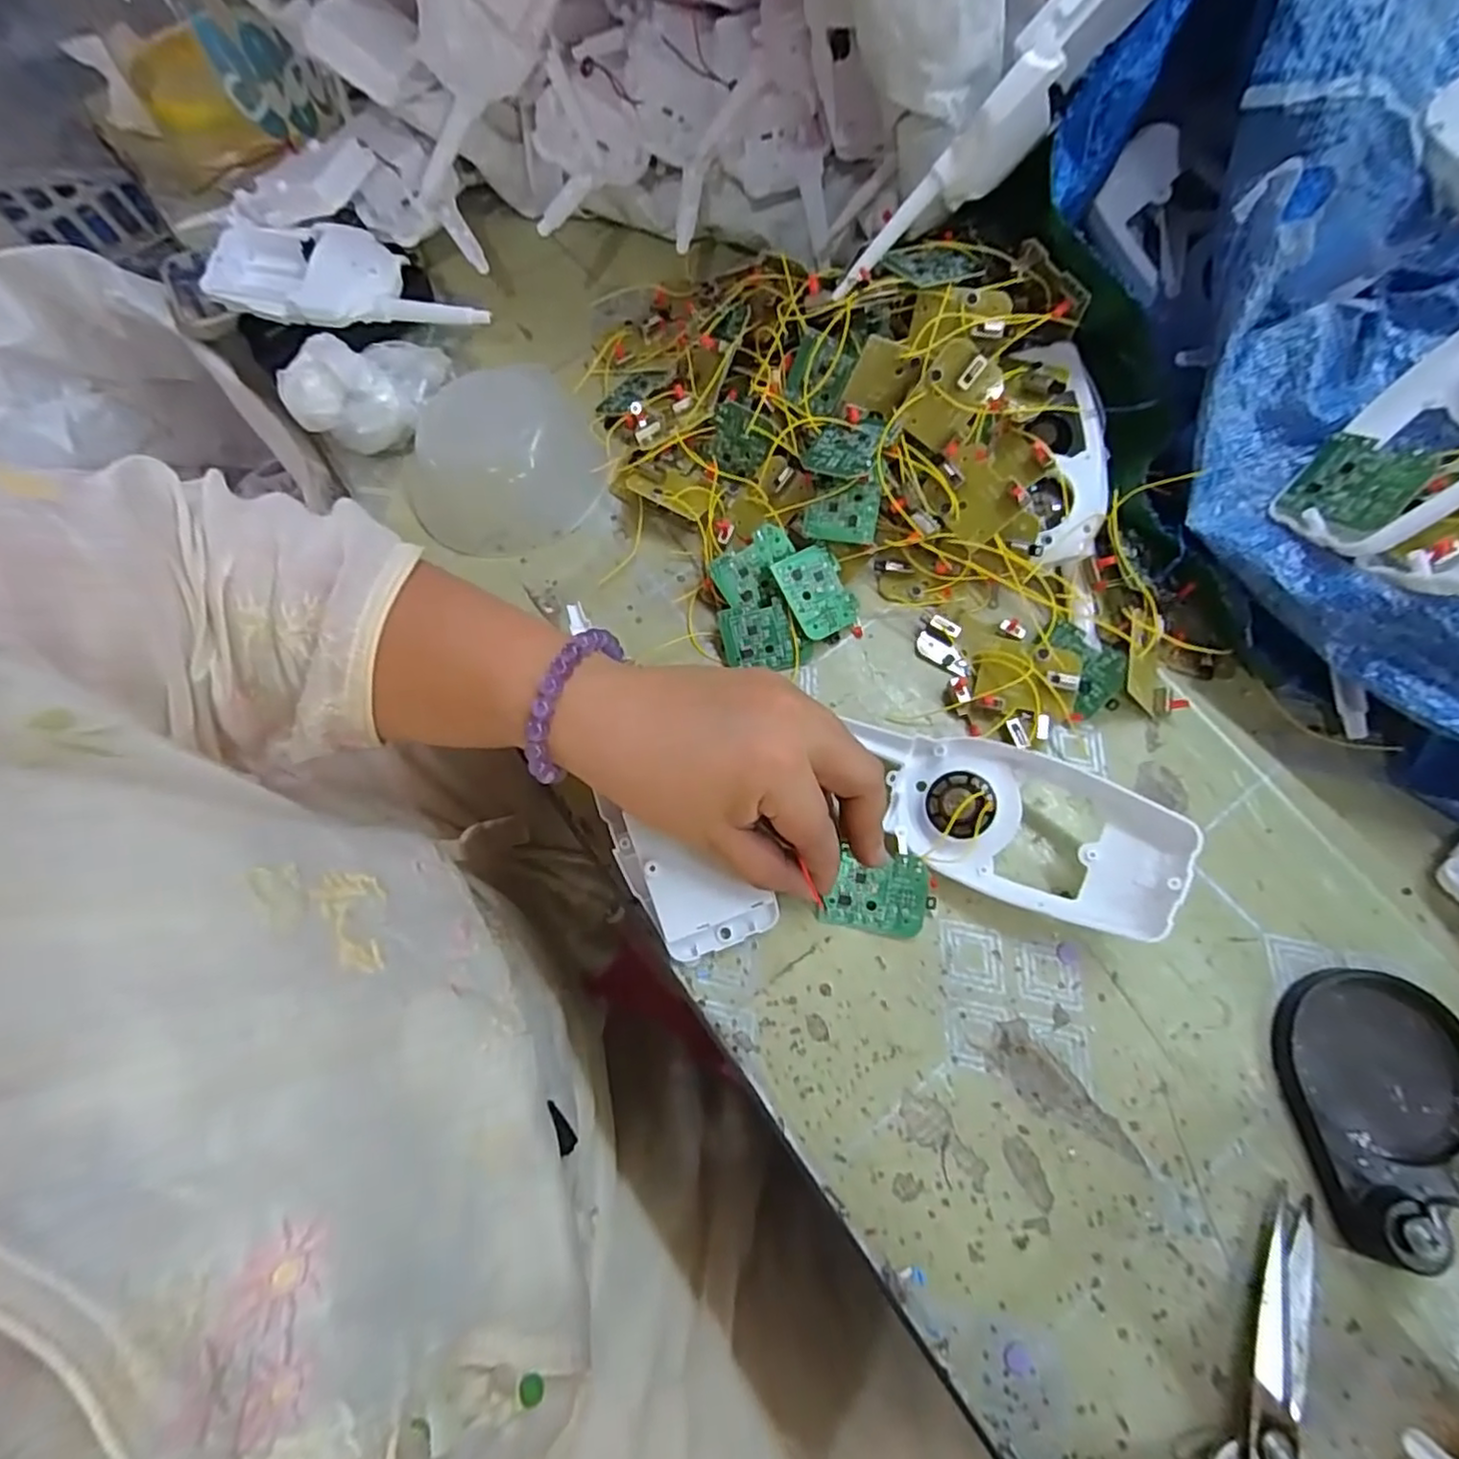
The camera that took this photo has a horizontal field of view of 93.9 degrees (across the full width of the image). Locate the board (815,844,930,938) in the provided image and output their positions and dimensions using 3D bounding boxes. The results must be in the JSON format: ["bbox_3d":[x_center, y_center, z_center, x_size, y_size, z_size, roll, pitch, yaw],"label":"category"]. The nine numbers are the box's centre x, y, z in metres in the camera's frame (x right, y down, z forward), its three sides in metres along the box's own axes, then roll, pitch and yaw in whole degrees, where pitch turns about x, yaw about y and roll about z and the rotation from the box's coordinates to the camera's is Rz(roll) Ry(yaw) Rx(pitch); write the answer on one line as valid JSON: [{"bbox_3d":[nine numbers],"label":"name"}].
[{"bbox_3d":[0.061,0.068,0.285,0.043,0.004,0.033,9,93,4],"label":"board"}]

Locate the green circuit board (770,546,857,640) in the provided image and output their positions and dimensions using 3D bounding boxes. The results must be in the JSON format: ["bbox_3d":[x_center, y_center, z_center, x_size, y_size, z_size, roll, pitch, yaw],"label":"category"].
[{"bbox_3d":[0.043,-0.066,0.331,0.032,0.004,0.042,-27,91,-16],"label":"green circuit board"}]

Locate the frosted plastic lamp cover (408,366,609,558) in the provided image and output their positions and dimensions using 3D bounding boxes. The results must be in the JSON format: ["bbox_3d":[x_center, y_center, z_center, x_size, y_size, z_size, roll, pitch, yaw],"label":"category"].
[{"bbox_3d":[-0.123,-0.143,0.358,0.096,0.040,0.093,-33,71,-11],"label":"frosted plastic lamp cover"}]

